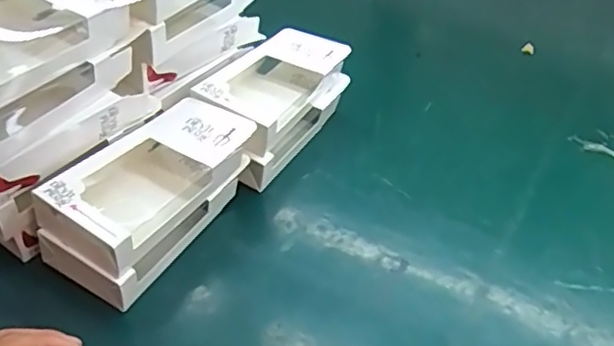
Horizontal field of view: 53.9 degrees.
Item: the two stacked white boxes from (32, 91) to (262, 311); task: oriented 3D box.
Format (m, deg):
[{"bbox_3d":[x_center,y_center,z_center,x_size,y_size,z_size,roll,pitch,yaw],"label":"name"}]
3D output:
[{"bbox_3d":[-0.147,0.021,0.569,0.101,0.091,0.195,27,47,23],"label":"two stacked white boxes"}]

